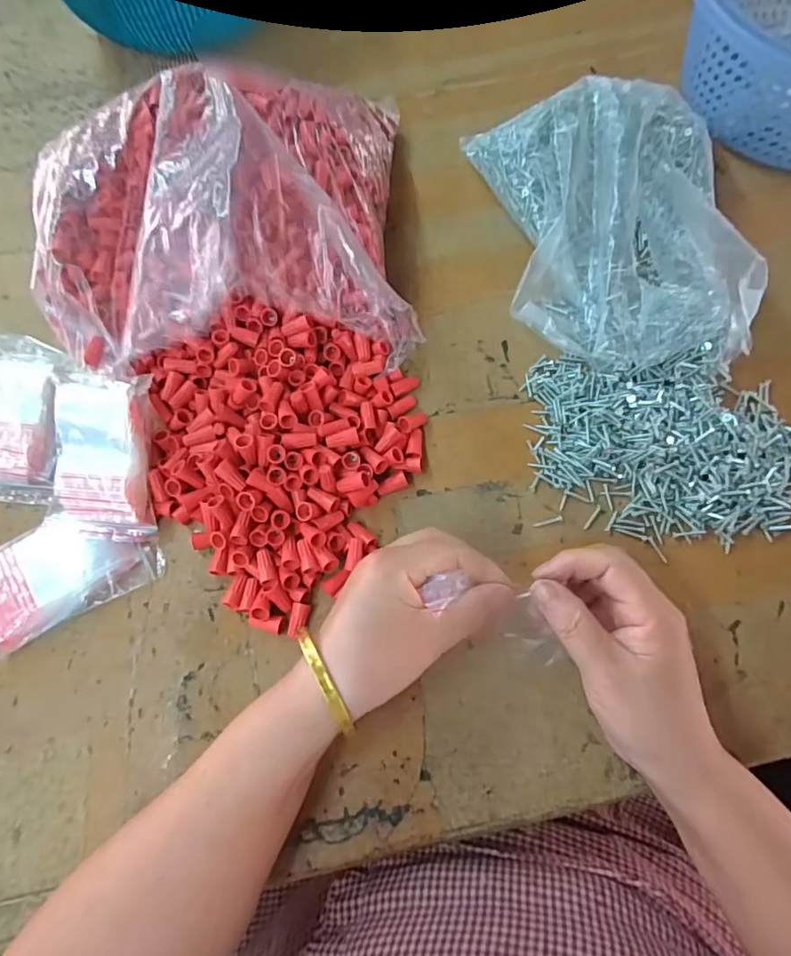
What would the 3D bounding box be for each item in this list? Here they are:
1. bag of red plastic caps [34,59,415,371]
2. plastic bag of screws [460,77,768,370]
[{"bbox_3d":[-0.129,-0.205,0.407,0.273,0.102,0.247,-8,69,0],"label":"bag of red plastic caps"},{"bbox_3d":[0.166,-0.201,0.415,0.187,0.070,0.236,-2,70,1],"label":"plastic bag of screws"}]

